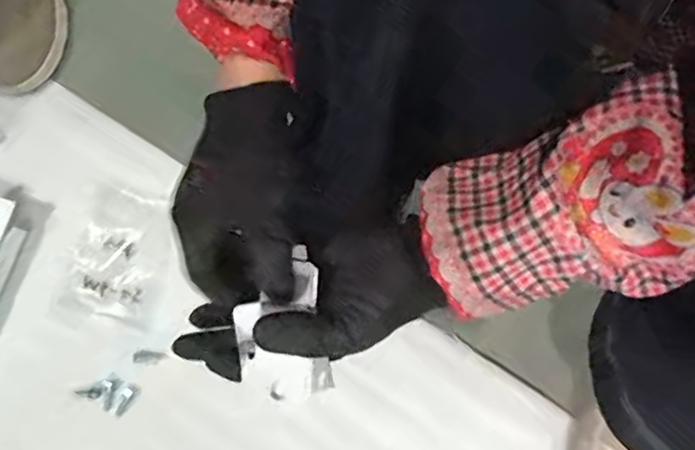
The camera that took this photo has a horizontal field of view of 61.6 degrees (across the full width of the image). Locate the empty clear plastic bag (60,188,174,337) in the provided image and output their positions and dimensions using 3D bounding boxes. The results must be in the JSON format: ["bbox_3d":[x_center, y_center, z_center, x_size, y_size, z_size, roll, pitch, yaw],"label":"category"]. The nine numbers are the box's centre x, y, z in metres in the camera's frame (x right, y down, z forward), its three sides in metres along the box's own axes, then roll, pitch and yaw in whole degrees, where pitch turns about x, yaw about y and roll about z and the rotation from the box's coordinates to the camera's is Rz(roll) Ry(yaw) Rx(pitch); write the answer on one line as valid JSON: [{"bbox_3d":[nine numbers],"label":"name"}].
[{"bbox_3d":[-0.230,0.032,0.592,0.097,0.019,0.128,18,79,5],"label":"empty clear plastic bag"}]

